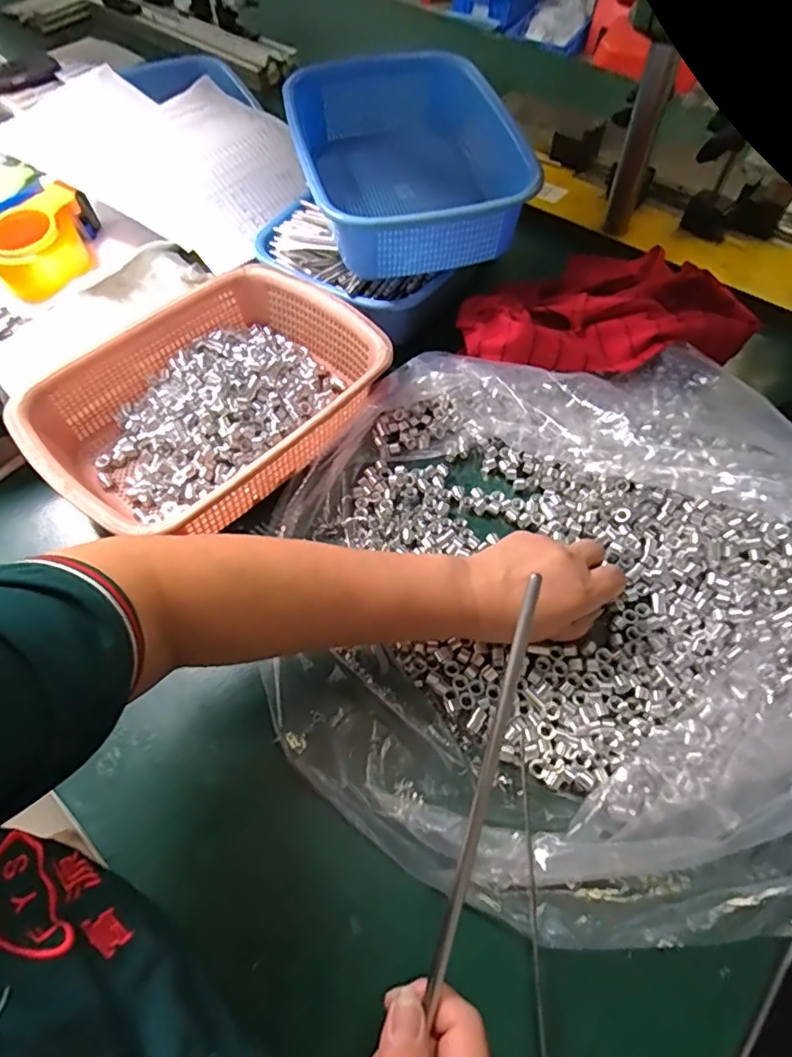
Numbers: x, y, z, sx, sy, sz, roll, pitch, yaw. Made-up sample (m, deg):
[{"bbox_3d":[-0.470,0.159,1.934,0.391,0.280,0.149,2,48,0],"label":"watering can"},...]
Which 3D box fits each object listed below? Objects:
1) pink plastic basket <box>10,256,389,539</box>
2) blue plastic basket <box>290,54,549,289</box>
[{"bbox_3d":[-0.161,-0.113,0.510,0.211,0.071,0.296,38,66,21],"label":"pink plastic basket"},{"bbox_3d":[0.001,-0.367,0.580,0.189,0.103,0.276,-14,60,-8],"label":"blue plastic basket"}]

